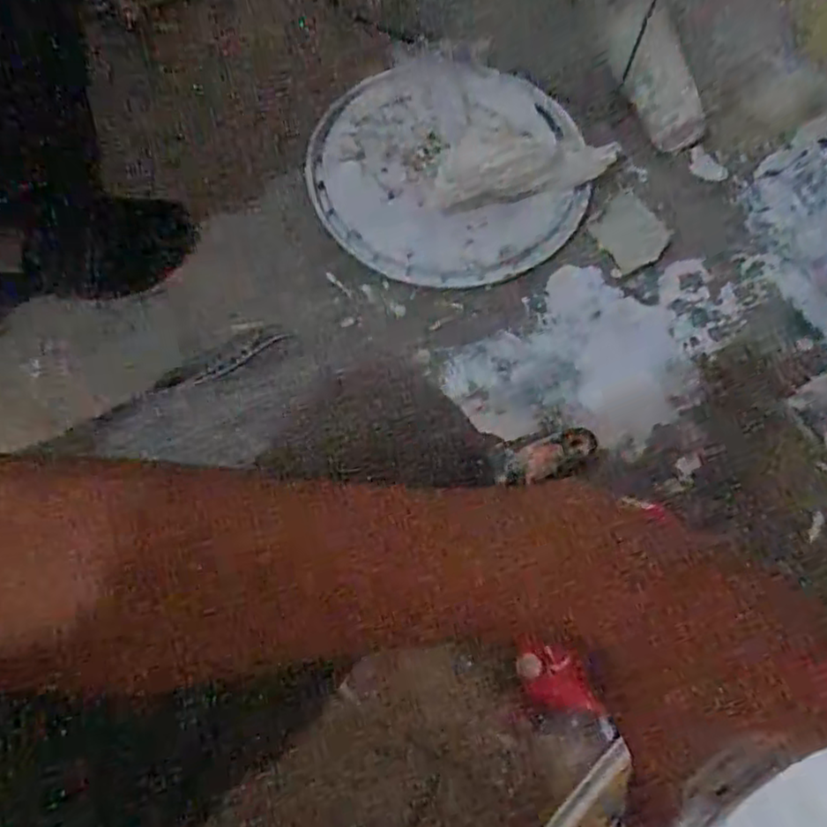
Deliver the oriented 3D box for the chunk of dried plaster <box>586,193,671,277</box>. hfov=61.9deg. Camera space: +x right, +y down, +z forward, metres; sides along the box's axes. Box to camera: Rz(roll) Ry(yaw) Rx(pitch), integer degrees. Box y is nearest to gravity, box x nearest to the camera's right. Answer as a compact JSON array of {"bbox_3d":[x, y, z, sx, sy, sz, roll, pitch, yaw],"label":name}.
[{"bbox_3d":[0.229,-0.191,0.733,0.072,0.006,0.077,-35,72,-13],"label":"chunk of dried plaster"}]

